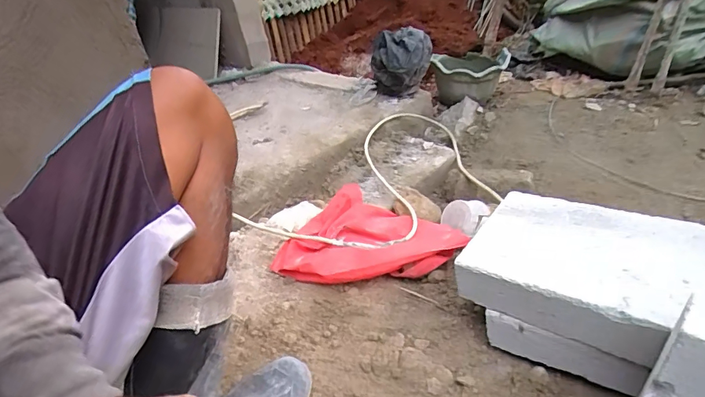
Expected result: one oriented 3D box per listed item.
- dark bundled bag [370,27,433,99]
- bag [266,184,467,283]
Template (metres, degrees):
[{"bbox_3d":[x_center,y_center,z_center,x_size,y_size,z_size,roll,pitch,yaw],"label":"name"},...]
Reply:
[{"bbox_3d":[0.151,-0.410,1.330,0.181,0.180,0.181,-6,34,7],"label":"dark bundled bag"},{"bbox_3d":[0.020,0.065,0.879,0.354,0.078,0.248,-7,32,-1],"label":"bag"}]

